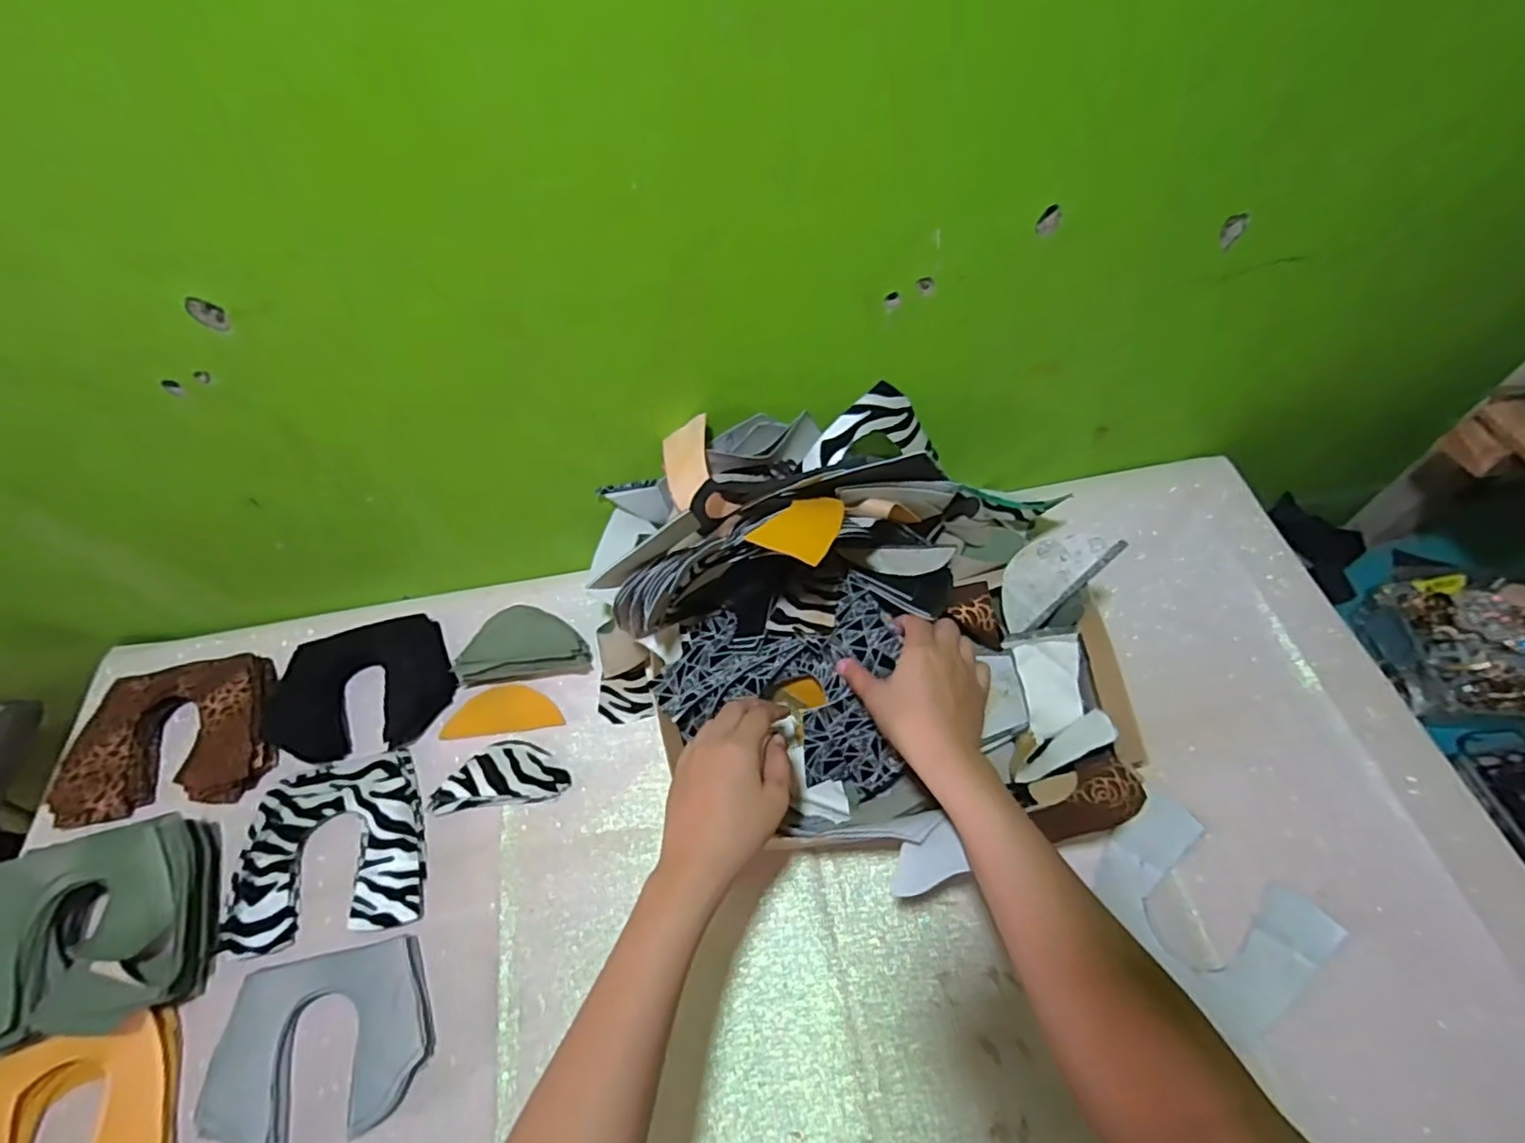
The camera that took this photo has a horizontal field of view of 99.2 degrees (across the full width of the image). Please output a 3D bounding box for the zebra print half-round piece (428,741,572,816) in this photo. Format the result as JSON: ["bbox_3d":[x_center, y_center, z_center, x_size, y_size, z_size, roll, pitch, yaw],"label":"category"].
[{"bbox_3d":[-0.234,0.181,0.580,0.116,0.008,0.055,-9,57,-1],"label":"zebra print half-round piece"}]

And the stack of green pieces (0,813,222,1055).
[{"bbox_3d":[-0.531,0.281,0.502,0.170,0.057,0.150,-19,58,-8],"label":"stack of green pieces"}]

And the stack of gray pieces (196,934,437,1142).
[{"bbox_3d":[-0.323,0.344,0.471,0.154,0.010,0.115,-13,57,-4],"label":"stack of gray pieces"}]

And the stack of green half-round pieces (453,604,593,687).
[{"bbox_3d":[-0.233,0.072,0.634,0.125,0.030,0.070,-9,57,-1],"label":"stack of green half-round pieces"}]

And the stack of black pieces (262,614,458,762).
[{"bbox_3d":[-0.389,0.111,0.622,0.172,0.028,0.121,-15,57,-5],"label":"stack of black pieces"}]

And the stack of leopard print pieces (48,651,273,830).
[{"bbox_3d":[-0.545,0.148,0.605,0.166,0.033,0.141,-11,57,-2],"label":"stack of leopard print pieces"}]

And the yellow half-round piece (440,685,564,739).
[{"bbox_3d":[-0.245,0.132,0.619,0.110,0.005,0.046,-6,57,1],"label":"yellow half-round piece"}]

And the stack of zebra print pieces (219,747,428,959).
[{"bbox_3d":[-0.365,0.231,0.551,0.154,0.014,0.145,-11,57,-3],"label":"stack of zebra print pieces"}]

